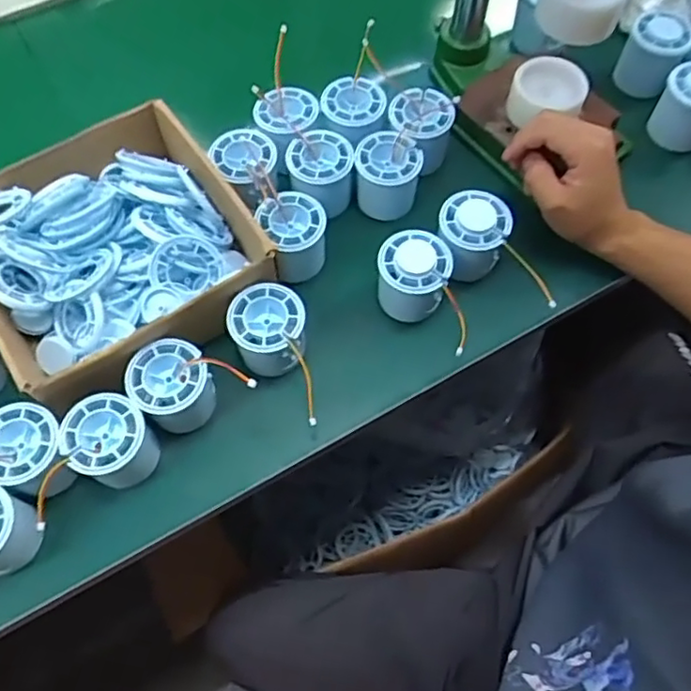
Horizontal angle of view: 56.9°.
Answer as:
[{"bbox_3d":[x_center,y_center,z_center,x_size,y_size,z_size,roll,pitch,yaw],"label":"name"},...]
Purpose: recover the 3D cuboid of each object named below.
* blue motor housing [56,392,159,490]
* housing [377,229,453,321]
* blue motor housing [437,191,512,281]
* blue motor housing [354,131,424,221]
[{"bbox_3d":[-0.162,0.069,0.445,0.052,0.049,0.054,0,63,1],"label":"blue motor housing"},{"bbox_3d":[0.053,-0.053,0.502,0.053,0.058,0.049,0,63,1],"label":"housing"},{"bbox_3d":[0.101,-0.086,0.511,0.054,0.050,0.052,0,63,1],"label":"blue motor housing"},{"bbox_3d":[0.037,-0.144,0.548,0.055,0.053,0.055,13,64,7],"label":"blue motor housing"}]

